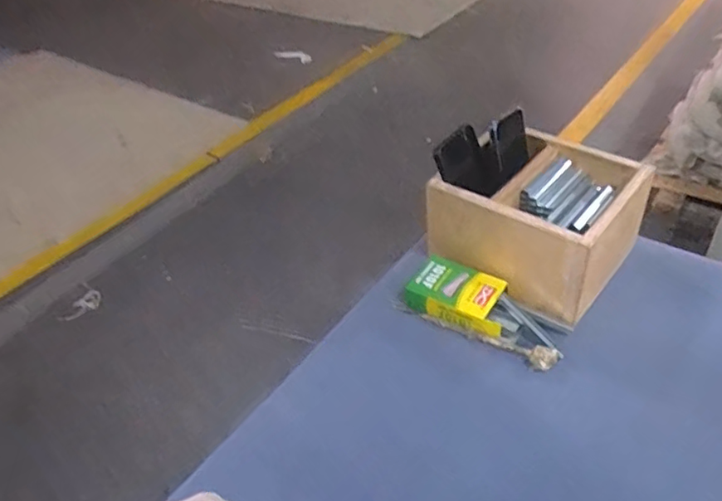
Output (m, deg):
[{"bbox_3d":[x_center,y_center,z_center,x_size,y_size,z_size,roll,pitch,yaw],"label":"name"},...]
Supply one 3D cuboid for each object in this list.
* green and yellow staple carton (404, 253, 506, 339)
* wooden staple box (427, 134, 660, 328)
[{"bbox_3d":[0.130,0.055,0.730,0.126,0.030,0.085,21,48,28],"label":"green and yellow staple carton"},{"bbox_3d":[0.234,-0.044,0.758,0.218,0.126,0.203,29,52,33],"label":"wooden staple box"}]

